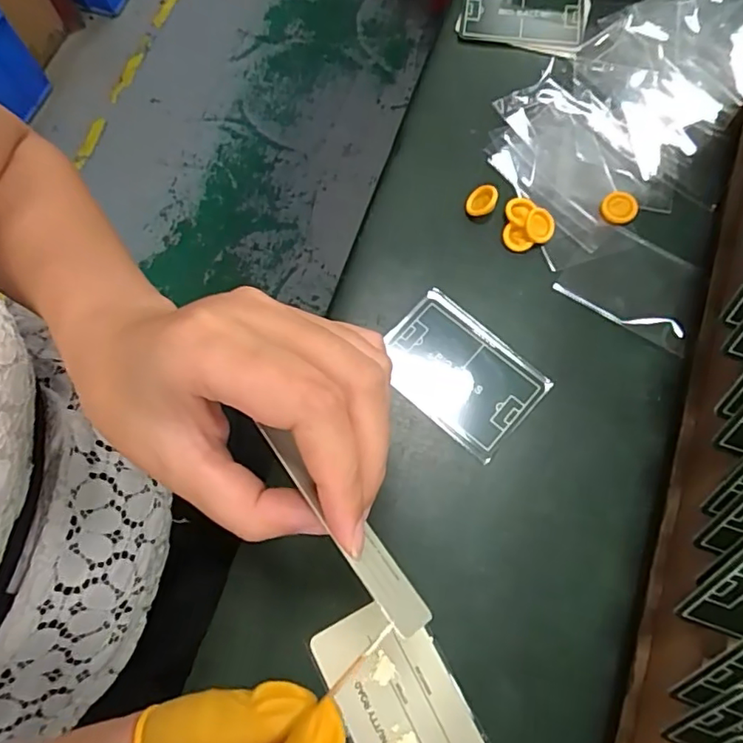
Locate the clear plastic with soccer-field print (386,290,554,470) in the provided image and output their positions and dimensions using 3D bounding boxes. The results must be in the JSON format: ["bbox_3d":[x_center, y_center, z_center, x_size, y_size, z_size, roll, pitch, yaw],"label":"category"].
[{"bbox_3d":[0.050,0.000,0.309,0.087,0.004,0.062,41,78,13],"label":"clear plastic with soccer-field print"}]

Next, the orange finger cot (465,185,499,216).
[{"bbox_3d":[0.068,-0.104,0.336,0.019,0.004,0.018,9,91,28],"label":"orange finger cot"}]

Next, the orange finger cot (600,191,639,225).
[{"bbox_3d":[0.151,-0.100,0.334,0.021,0.005,0.019,-17,73,-3],"label":"orange finger cot"}]

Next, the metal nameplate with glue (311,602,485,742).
[{"bbox_3d":[0.012,0.156,0.263,0.054,0.004,0.083,-28,74,-6],"label":"metal nameplate with glue"}]

